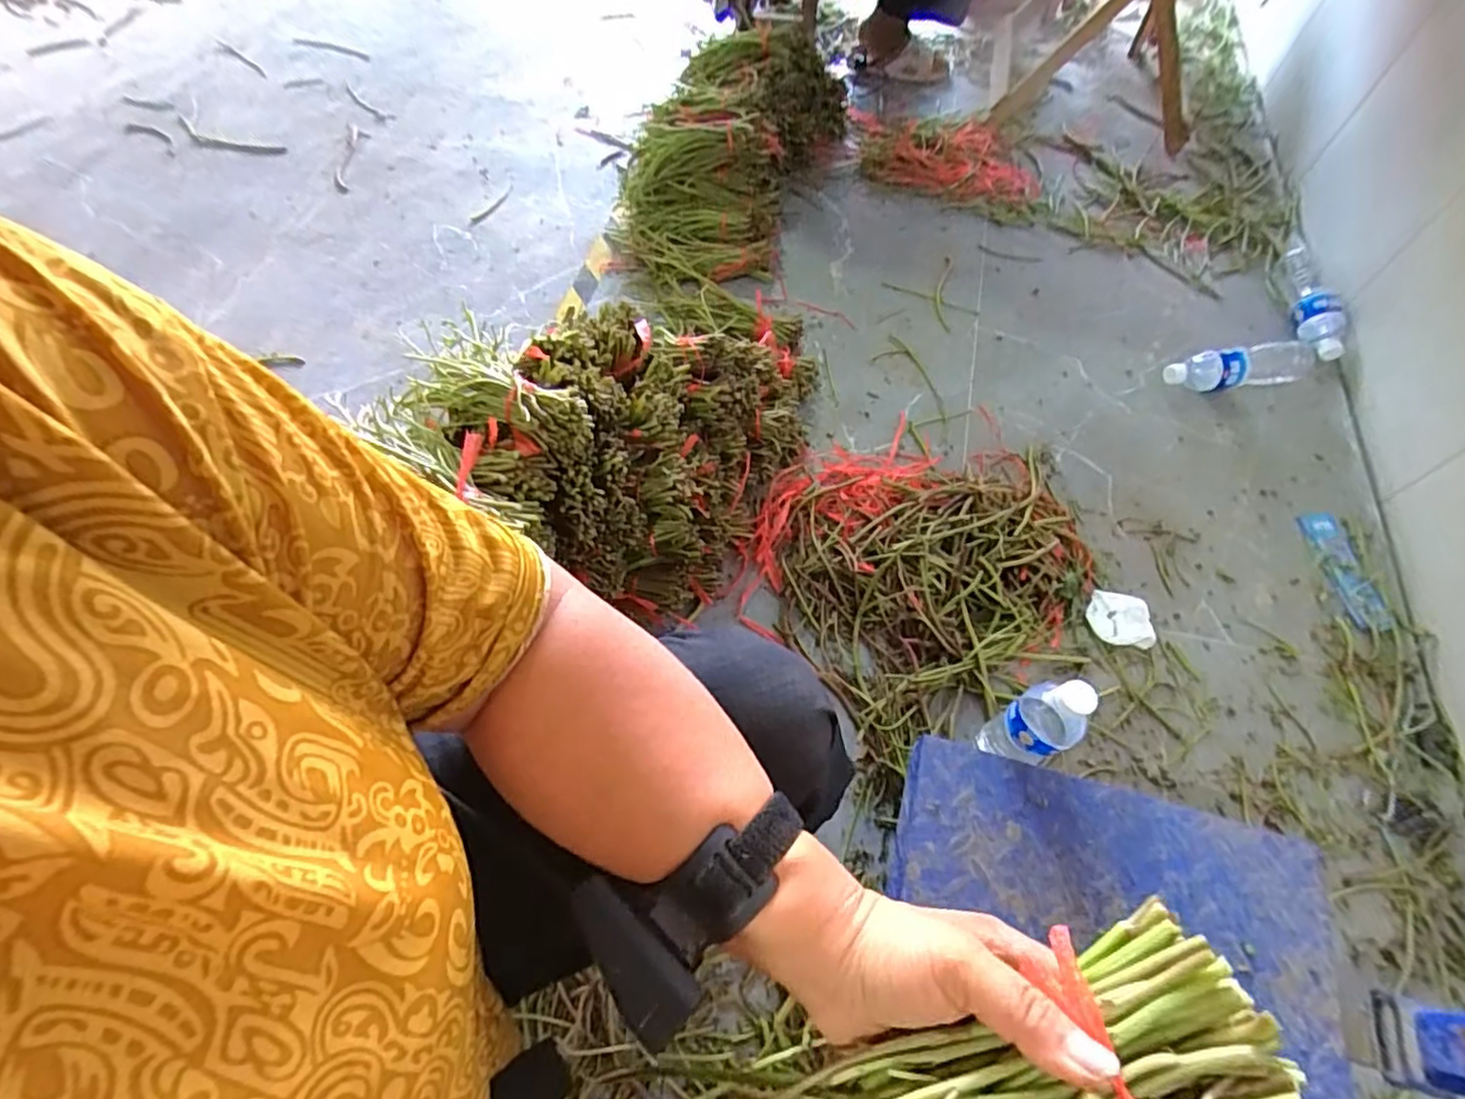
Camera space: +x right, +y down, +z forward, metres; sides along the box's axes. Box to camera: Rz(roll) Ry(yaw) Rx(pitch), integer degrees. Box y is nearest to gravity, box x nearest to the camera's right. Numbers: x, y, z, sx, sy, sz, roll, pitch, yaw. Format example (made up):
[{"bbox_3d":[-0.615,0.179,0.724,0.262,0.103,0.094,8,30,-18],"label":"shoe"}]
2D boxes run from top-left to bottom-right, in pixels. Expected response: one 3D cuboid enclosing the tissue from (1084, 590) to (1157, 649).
[{"bbox_3d":[0.513,0.092,0.872,0.081,0.016,0.075,6,60,2],"label":"tissue"}]

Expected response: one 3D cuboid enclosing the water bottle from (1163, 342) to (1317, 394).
[{"bbox_3d":[0.839,-0.302,1.073,0.250,0.053,0.064,-9,61,-6],"label":"water bottle"}]

